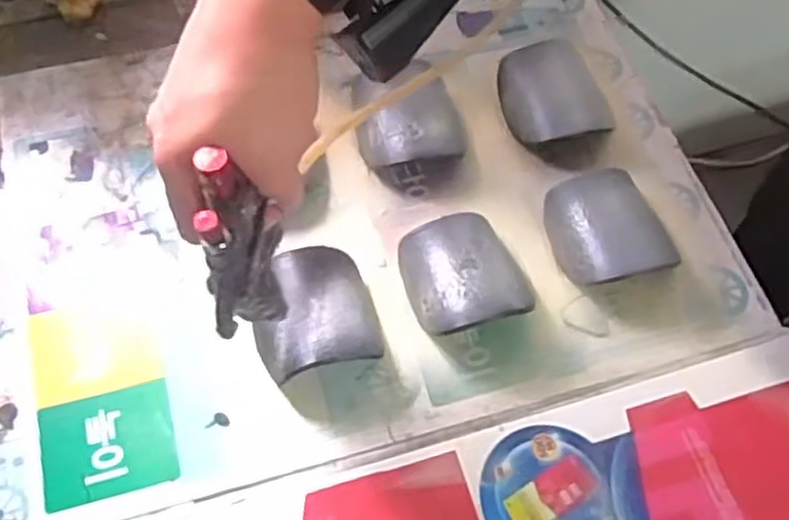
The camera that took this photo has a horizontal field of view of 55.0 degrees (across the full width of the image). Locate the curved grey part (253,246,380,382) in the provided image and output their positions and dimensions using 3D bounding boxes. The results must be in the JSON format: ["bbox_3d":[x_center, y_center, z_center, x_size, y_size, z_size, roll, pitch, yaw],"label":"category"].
[{"bbox_3d":[-0.057,0.039,0.527,0.081,0.040,0.086,-13,63,-9],"label":"curved grey part"}]

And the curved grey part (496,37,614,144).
[{"bbox_3d":[0.127,-0.129,0.616,0.075,0.048,0.088,-10,63,-7],"label":"curved grey part"}]

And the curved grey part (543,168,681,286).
[{"bbox_3d":[0.156,-0.020,0.564,0.078,0.040,0.092,-12,63,-8],"label":"curved grey part"}]

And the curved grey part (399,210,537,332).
[{"bbox_3d":[0.050,0.013,0.542,0.078,0.042,0.085,-14,63,-9],"label":"curved grey part"}]

